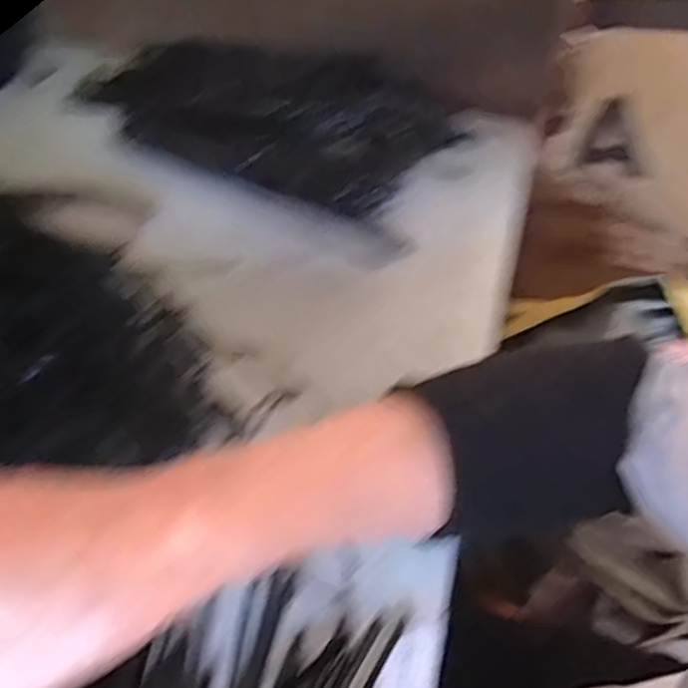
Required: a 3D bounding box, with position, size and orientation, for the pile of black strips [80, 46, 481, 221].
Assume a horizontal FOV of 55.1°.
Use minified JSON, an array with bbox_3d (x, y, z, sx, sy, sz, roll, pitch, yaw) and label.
[{"bbox_3d":[-0.053,-0.161,0.444,0.241,0.032,0.106,19,56,12],"label":"pile of black strips"}]

